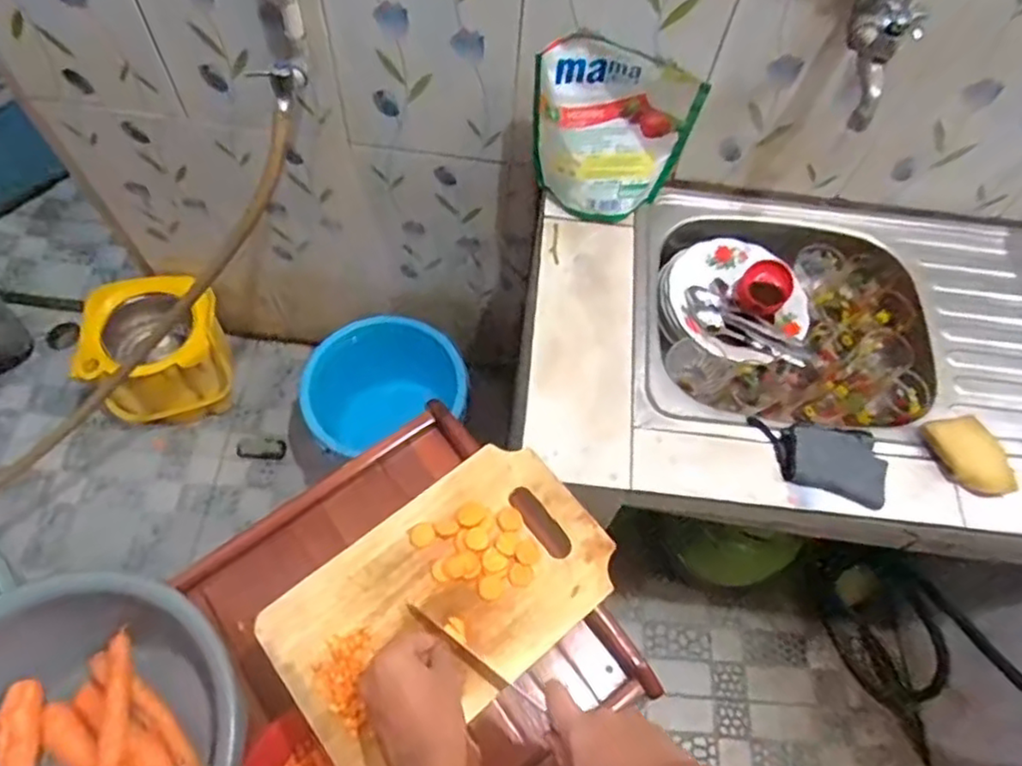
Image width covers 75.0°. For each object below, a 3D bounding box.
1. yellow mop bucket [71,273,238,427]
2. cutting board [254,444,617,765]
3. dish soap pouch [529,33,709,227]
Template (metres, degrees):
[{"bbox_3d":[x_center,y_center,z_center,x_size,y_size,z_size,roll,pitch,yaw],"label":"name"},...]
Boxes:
[{"bbox_3d":[-0.731,-0.049,1.409,0.264,0.309,0.220,-16,65,-12],"label":"yellow mop bucket"},{"bbox_3d":[-0.055,0.189,0.593,0.292,0.019,0.178,-35,70,-20],"label":"cutting board"},{"bbox_3d":[0.124,-0.315,0.852,0.196,0.222,0.056,14,63,3],"label":"dish soap pouch"}]

